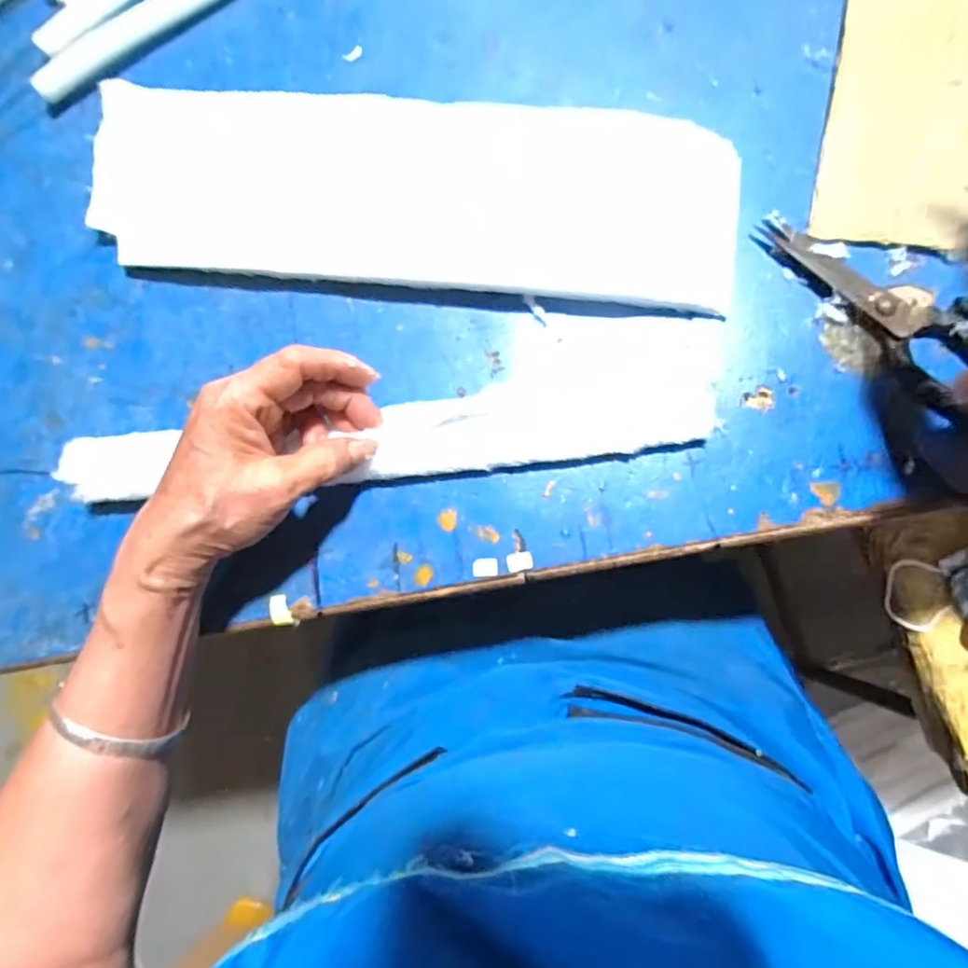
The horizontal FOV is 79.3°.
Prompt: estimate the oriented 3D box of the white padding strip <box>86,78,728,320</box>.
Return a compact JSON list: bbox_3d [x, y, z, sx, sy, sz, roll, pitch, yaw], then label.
[{"bbox_3d":[-0.043,-0.169,0.332,0.360,0.016,0.115,6,86,5],"label":"white padding strip"}]

